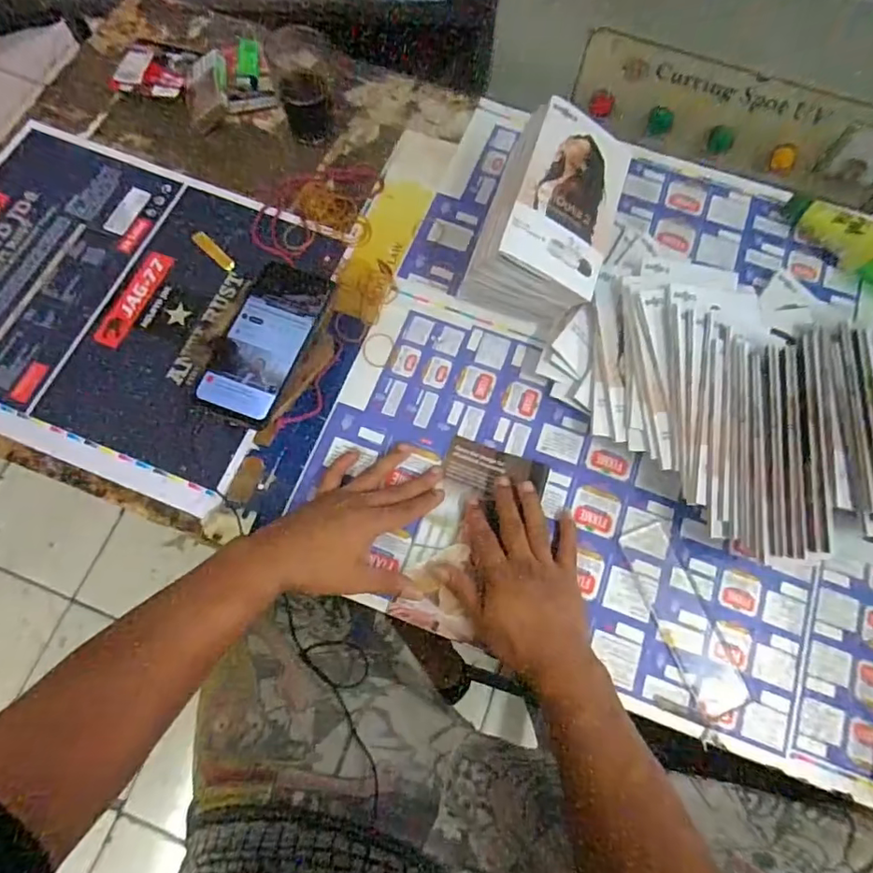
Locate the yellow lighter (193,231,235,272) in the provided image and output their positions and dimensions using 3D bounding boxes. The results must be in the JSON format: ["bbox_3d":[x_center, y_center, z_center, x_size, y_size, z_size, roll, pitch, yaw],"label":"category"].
[{"bbox_3d":[-0.240,-0.201,0.580,0.063,0.005,0.015,43,76,11],"label":"yellow lighter"}]

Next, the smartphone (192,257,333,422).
[{"bbox_3d":[-0.158,-0.091,0.497,0.075,0.013,0.158,21,73,5],"label":"smartphone"}]

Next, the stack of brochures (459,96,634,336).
[{"bbox_3d":[0.111,-0.210,0.540,0.114,0.115,0.187,18,72,4],"label":"stack of brochures"}]

